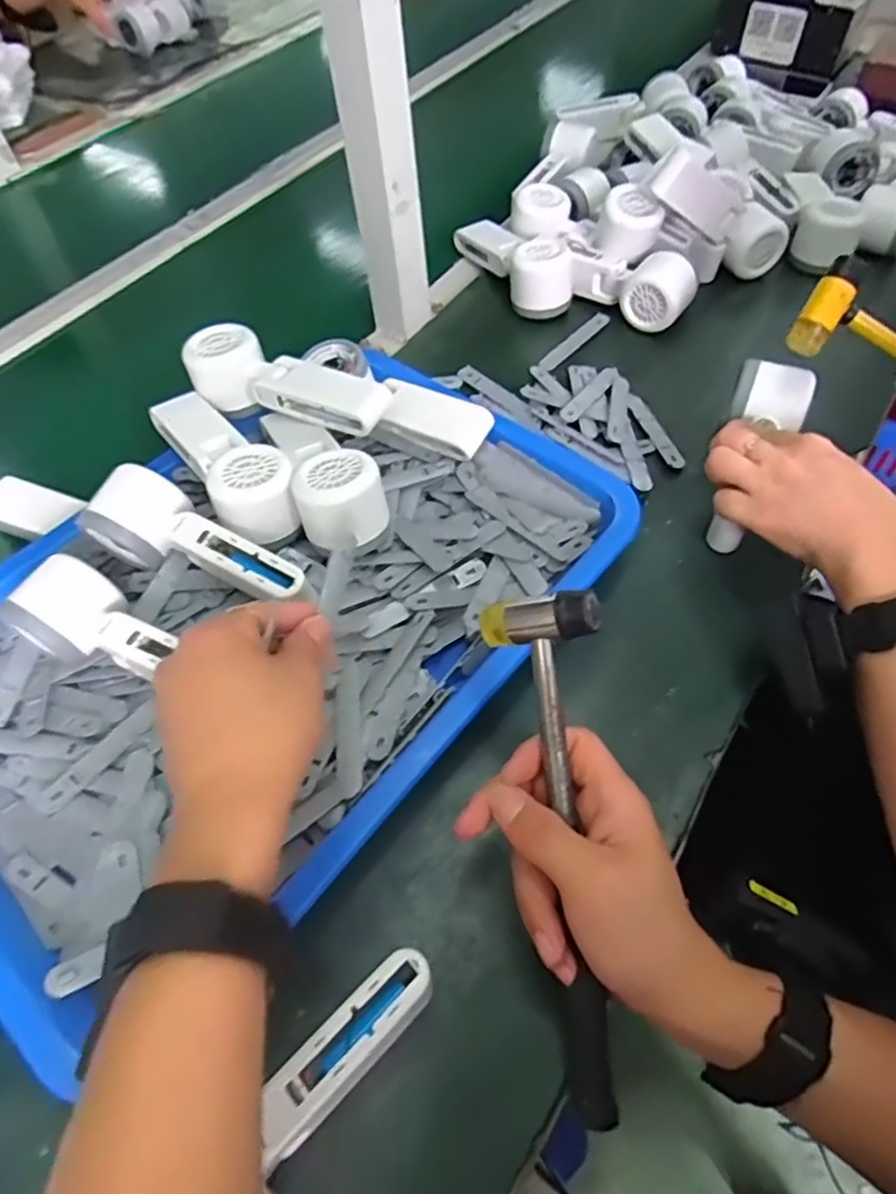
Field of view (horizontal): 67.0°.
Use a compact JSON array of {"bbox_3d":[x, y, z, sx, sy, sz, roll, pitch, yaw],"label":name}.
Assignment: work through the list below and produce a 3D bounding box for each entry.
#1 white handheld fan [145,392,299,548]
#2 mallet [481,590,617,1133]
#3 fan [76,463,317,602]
[{"bbox_3d":[-0.162,-0.103,0.487,0.057,0.042,0.172,-32,59,-16],"label":"white handheld fan"},{"bbox_3d":[0.059,0.119,0.322,0.054,0.031,0.239,-7,82,0],"label":"mallet"},{"bbox_3d":[-0.161,-0.025,0.439,0.159,0.065,0.060,29,62,22],"label":"fan"}]

